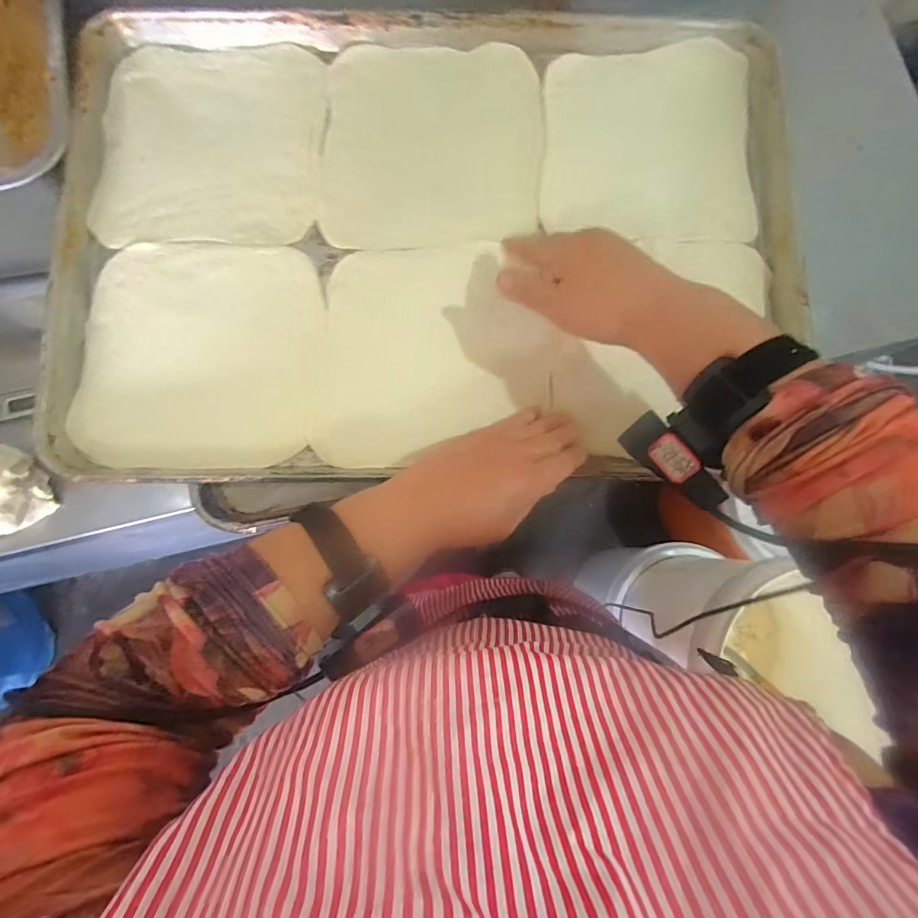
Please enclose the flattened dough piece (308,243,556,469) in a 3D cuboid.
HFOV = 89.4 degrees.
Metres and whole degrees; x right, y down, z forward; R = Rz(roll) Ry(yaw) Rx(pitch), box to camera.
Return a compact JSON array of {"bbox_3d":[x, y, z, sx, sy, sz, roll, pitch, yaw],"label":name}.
[{"bbox_3d":[-0.022,-0.089,0.387,0.192,0.008,0.182,-2,84,-1],"label":"flattened dough piece"}]

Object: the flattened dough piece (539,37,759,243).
[{"bbox_3d":[0.167,-0.274,0.403,0.182,0.017,0.172,1,84,-1],"label":"flattened dough piece"}]

